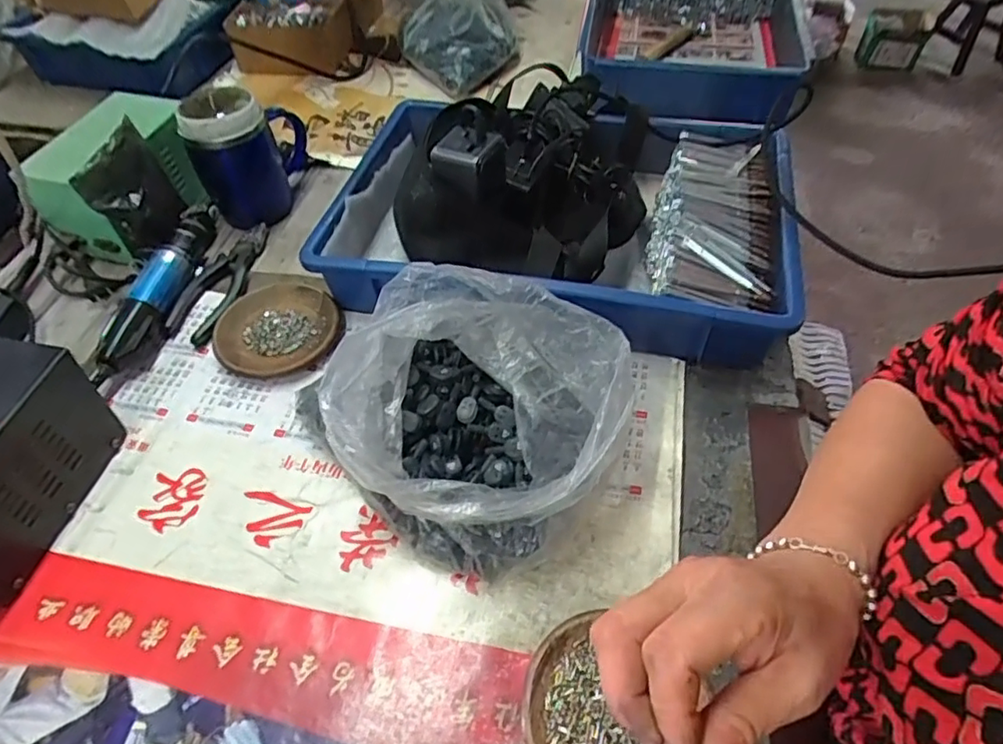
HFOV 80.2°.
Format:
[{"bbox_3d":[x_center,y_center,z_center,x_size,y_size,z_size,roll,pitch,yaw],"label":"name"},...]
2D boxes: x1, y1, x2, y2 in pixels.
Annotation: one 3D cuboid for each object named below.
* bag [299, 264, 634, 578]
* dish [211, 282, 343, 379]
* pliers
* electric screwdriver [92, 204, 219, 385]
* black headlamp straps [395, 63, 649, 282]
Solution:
[{"bbox_3d":[-0.018,0.023,0.447,0.201,0.122,0.207,35,61,27],"label":"bag"},{"bbox_3d":[-0.213,-0.041,0.568,0.108,0.015,0.109,-1,53,2],"label":"dish"},{"bbox_3d":[-0.292,-0.094,0.611,0.054,0.011,0.162,5,53,7],"label":"pliers"},{"bbox_3d":[-0.340,-0.086,0.594,0.046,0.039,0.238,1,52,4],"label":"electric screwdriver"},{"bbox_3d":[0.037,-0.215,0.610,0.202,0.135,0.237,19,56,17],"label":"black headlamp straps"}]

